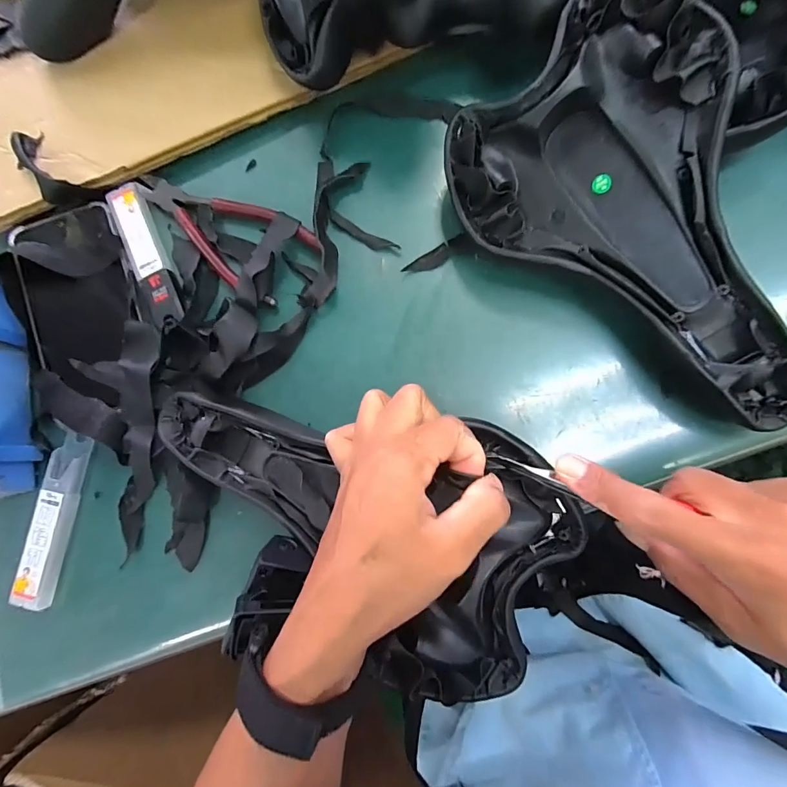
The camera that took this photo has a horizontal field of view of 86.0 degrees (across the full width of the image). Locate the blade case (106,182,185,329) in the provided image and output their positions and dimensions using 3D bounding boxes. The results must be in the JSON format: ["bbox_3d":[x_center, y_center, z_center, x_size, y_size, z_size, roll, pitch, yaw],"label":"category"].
[{"bbox_3d":[-0.188,-0.105,0.318,0.031,0.010,0.126,-21,82,2],"label":"blade case"}]

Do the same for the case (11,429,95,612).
[{"bbox_3d":[-0.245,0.091,0.302,0.024,0.013,0.119,10,84,6],"label":"case"}]

